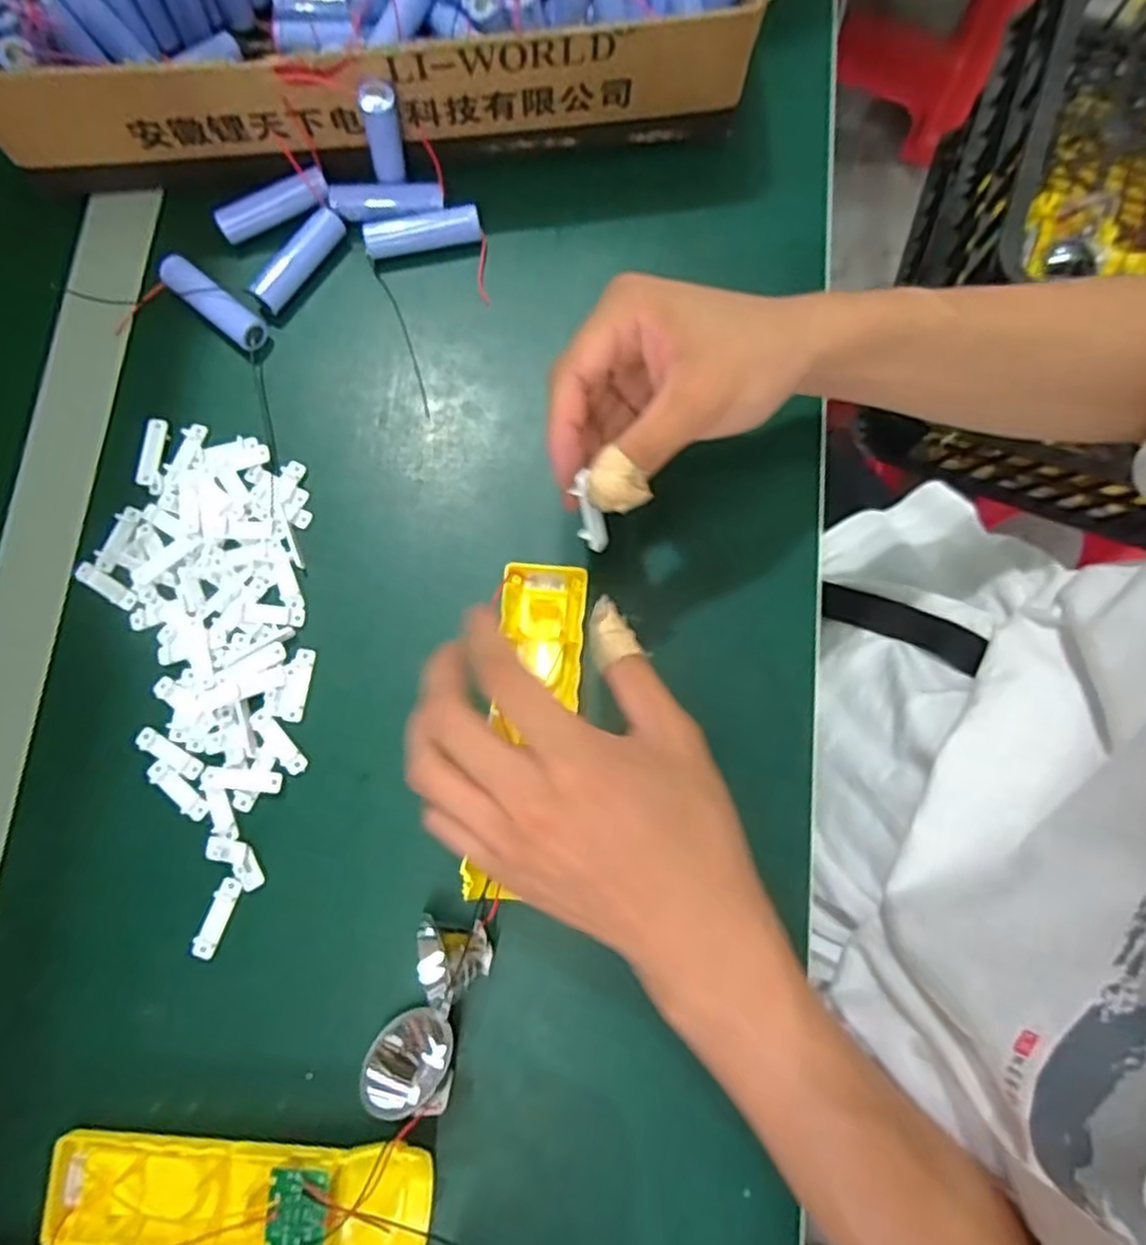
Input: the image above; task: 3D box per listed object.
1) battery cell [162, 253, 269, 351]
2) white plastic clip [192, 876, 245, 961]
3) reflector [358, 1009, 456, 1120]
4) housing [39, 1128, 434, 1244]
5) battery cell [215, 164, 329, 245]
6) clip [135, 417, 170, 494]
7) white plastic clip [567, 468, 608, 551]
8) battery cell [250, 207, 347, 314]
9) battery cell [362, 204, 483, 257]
[{"bbox_3d":[-0.203,-0.180,0.403,0.068,0.016,0.020,38,82,7],"label":"battery cell"},{"bbox_3d":[-0.172,0.142,0.347,0.011,0.004,0.038,19,80,4],"label":"white plastic clip"},{"bbox_3d":[-0.072,0.196,0.318,0.035,0.031,0.038,1,79,1],"label":"reflector"},{"bbox_3d":[-0.145,0.251,0.311,0.163,0.031,0.047,0,79,1],"label":"housing"},{"bbox_3d":[-0.172,-0.239,0.413,0.066,0.021,0.020,-19,79,-3],"label":"battery cell"},{"bbox_3d":[-0.229,-0.091,0.389,0.013,0.005,0.041,5,79,2],"label":"clip"},{"bbox_3d":[0.006,-0.048,0.313,0.012,0.038,0.007,-22,40,-4],"label":"white plastic clip"},{"bbox_3d":[-0.156,-0.207,0.409,0.020,0.021,0.065,38,82,7],"label":"battery cell"},{"bbox_3d":[-0.087,-0.224,0.412,0.067,0.017,0.017,-7,79,-1],"label":"battery cell"}]

